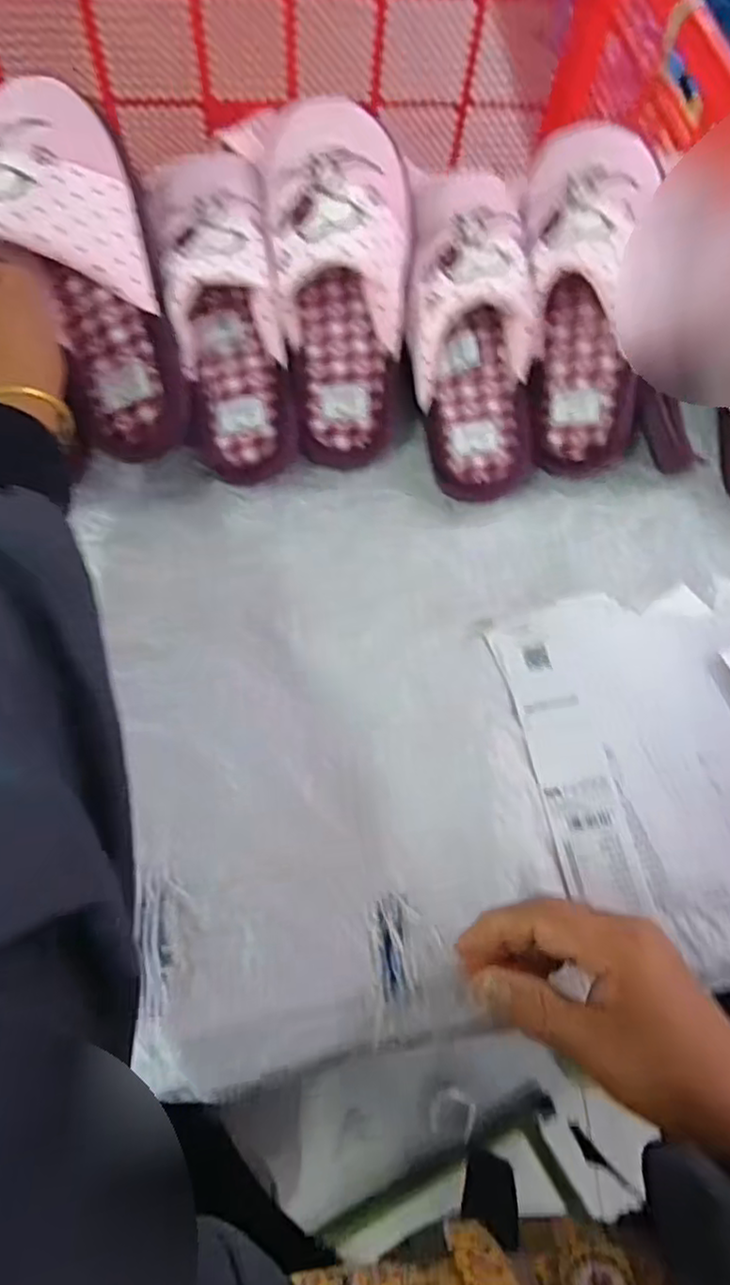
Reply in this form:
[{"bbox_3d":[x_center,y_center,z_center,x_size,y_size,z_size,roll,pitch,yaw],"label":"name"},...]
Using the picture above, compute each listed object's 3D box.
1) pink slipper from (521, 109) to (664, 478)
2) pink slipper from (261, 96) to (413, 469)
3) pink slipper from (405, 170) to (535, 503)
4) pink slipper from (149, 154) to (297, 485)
[{"bbox_3d":[0.166,-0.249,0.460,0.099,0.086,0.243,-2,100,-2],"label":"pink slipper"},{"bbox_3d":[-0.015,-0.249,0.443,0.095,0.070,0.236,-2,106,-2],"label":"pink slipper"},{"bbox_3d":[0.079,-0.224,0.461,0.087,0.065,0.236,-7,100,-4],"label":"pink slipper"},{"bbox_3d":[-0.097,-0.230,0.449,0.076,0.063,0.228,-9,98,-5],"label":"pink slipper"}]

